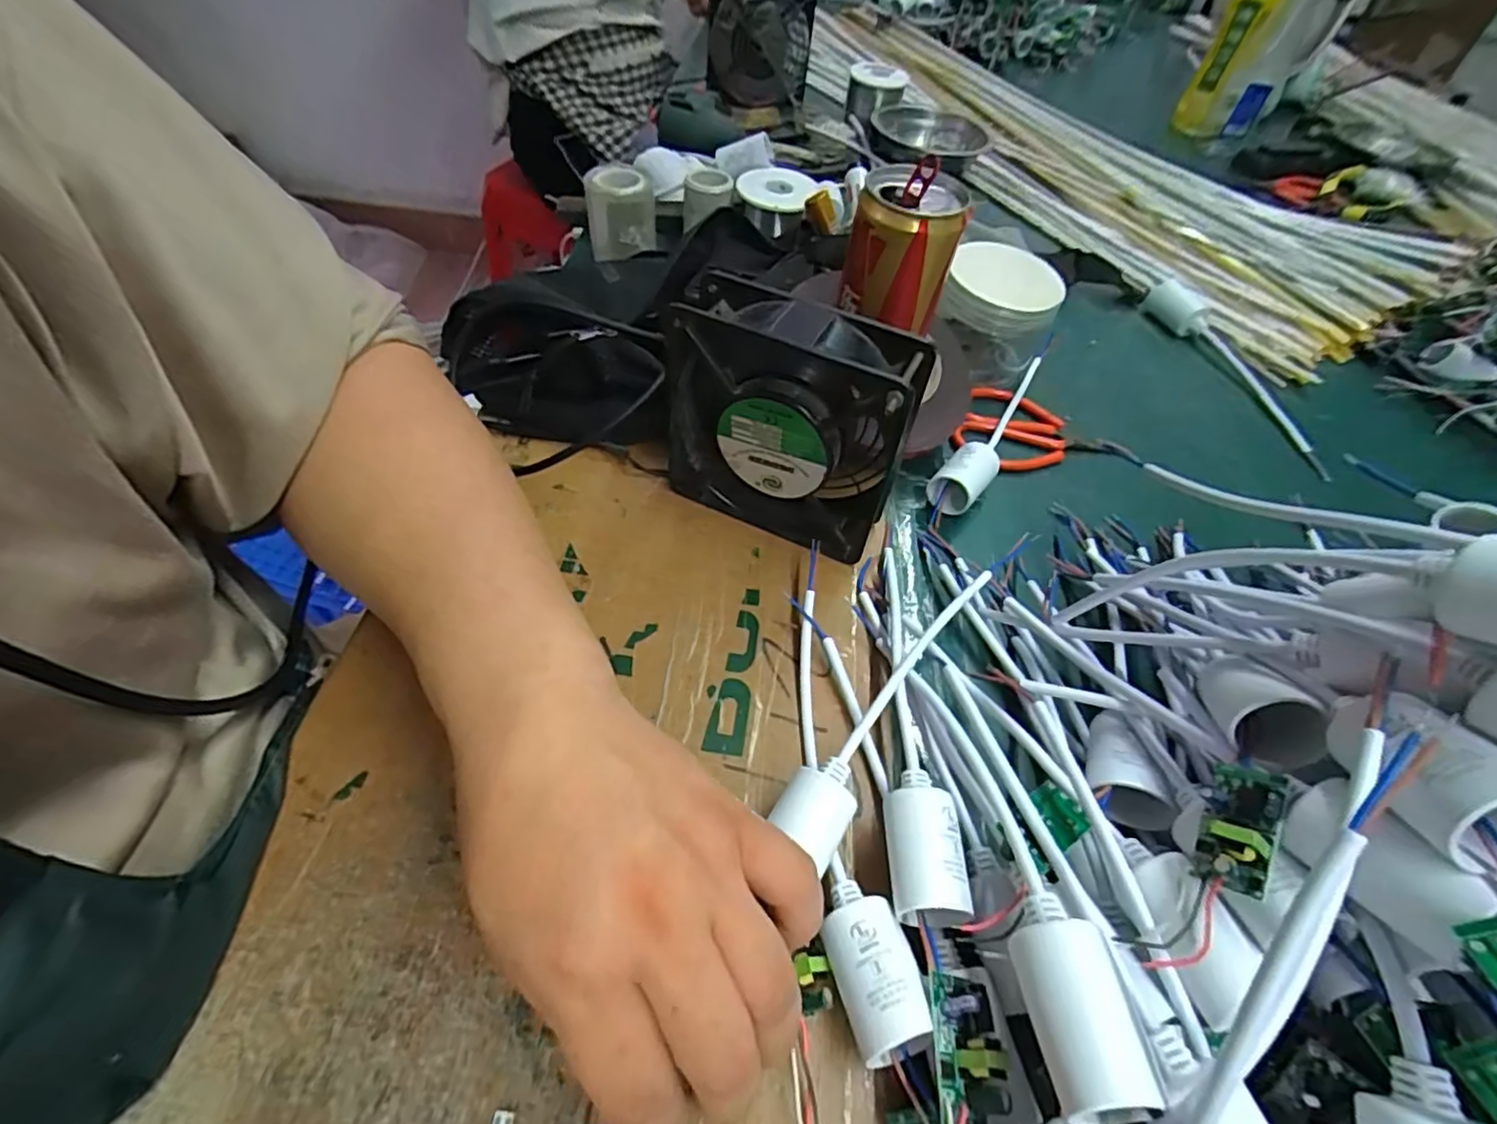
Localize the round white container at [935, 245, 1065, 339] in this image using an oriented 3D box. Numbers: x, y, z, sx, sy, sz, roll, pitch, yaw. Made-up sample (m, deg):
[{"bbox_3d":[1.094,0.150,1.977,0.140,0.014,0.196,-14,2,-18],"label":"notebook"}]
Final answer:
[{"bbox_3d":[0.177,-0.190,0.442,0.073,0.032,0.091,21,53,10],"label":"round white container"}]

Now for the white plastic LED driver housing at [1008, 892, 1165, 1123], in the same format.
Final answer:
[{"bbox_3d":[0.089,0.120,0.175,0.022,0.021,0.050,1,52,-5],"label":"white plastic LED driver housing"}]

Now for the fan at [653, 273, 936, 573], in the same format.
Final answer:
[{"bbox_3d":[0.019,-0.073,0.334,0.126,0.119,0.050,25,54,13],"label":"fan"}]

